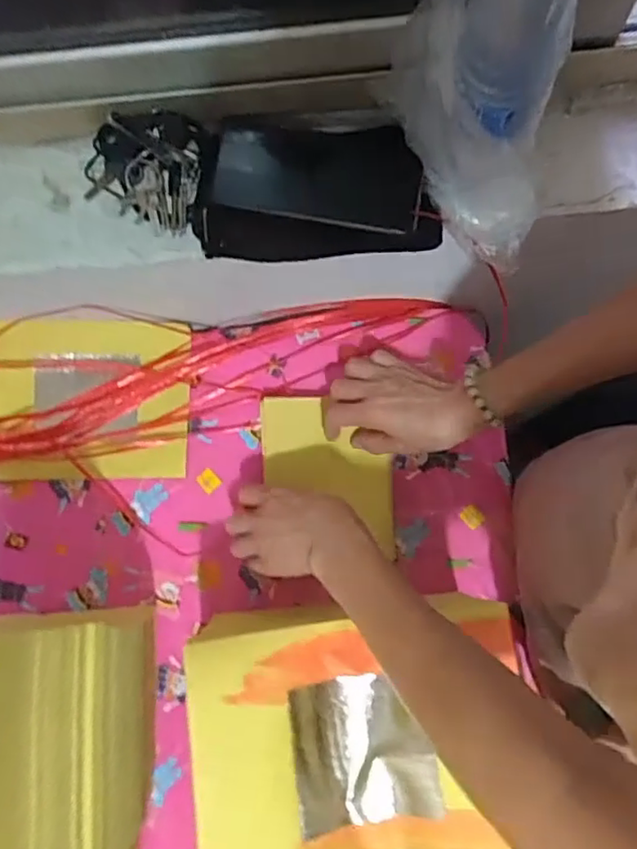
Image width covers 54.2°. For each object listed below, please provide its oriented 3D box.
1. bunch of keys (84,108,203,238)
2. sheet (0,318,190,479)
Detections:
[{"bbox_3d":[-0.148,-0.218,0.517,0.090,0.063,0.086,0,76,1],"label":"bunch of keys"},{"bbox_3d":[-0.251,-0.032,0.619,0.230,0.038,0.161,-1,76,1],"label":"sheet"}]

